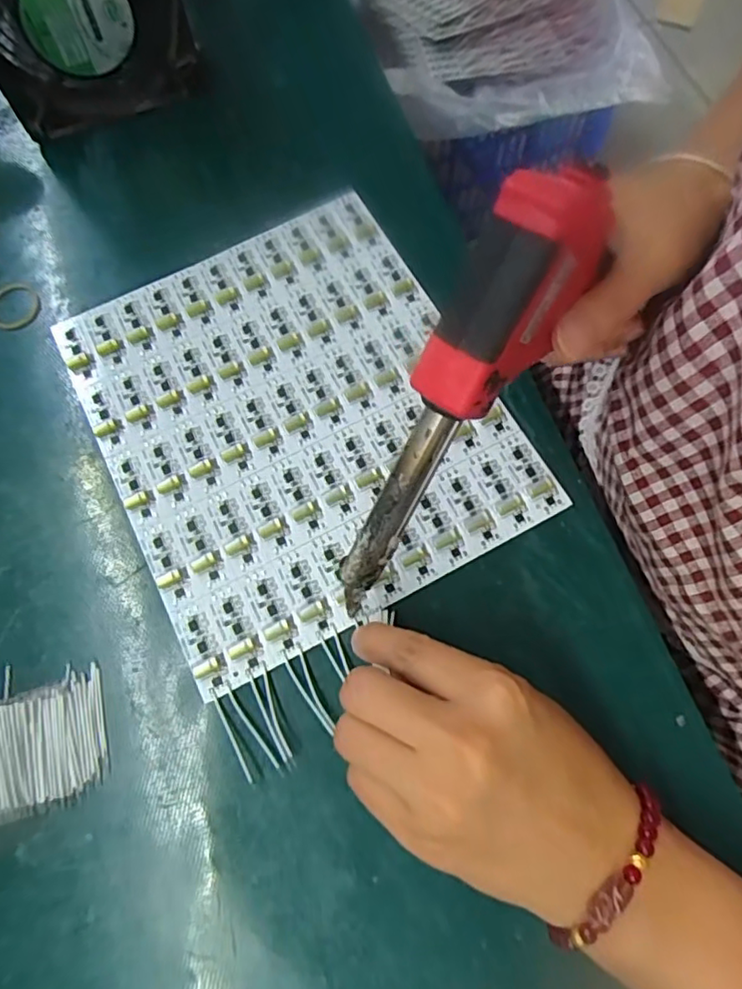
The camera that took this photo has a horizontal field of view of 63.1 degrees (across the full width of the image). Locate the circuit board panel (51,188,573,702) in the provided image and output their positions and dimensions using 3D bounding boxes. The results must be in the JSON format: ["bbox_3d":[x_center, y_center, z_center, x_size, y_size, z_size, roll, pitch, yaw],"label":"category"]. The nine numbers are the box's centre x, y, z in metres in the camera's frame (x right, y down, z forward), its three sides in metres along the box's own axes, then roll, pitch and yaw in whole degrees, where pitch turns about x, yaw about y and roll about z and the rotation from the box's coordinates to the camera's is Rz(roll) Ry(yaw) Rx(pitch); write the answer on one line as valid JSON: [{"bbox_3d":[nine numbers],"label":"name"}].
[{"bbox_3d":[-0.043,-0.045,0.323,0.194,0.007,0.229,-27,71,-8],"label":"circuit board panel"}]

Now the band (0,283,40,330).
[{"bbox_3d":[-0.209,-0.111,0.352,0.028,0.004,0.032,-26,71,-8],"label":"band"}]

